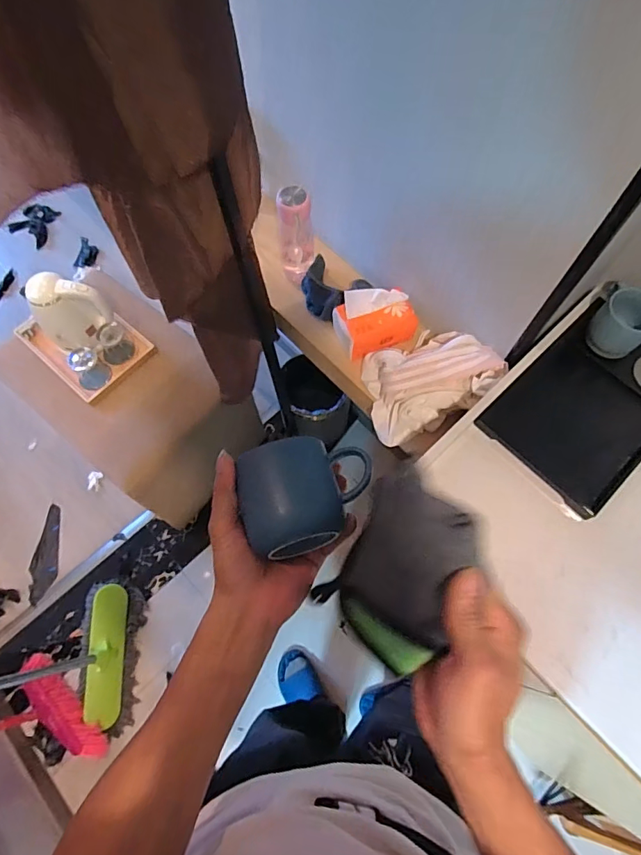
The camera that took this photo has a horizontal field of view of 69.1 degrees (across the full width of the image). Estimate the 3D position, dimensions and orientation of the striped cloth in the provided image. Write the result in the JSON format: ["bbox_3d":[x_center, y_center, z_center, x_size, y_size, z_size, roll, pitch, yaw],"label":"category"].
[{"bbox_3d":[0.197,-0.103,0.878,0.234,0.114,0.195,-21,70,-8],"label":"striped cloth"}]

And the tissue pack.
[{"bbox_3d":[0.110,-0.213,0.921,0.148,0.082,0.104,-21,69,-8],"label":"tissue pack"}]

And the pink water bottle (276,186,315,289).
[{"bbox_3d":[-0.046,-0.373,0.951,0.065,0.228,0.065,-5,68,-2],"label":"pink water bottle"}]

